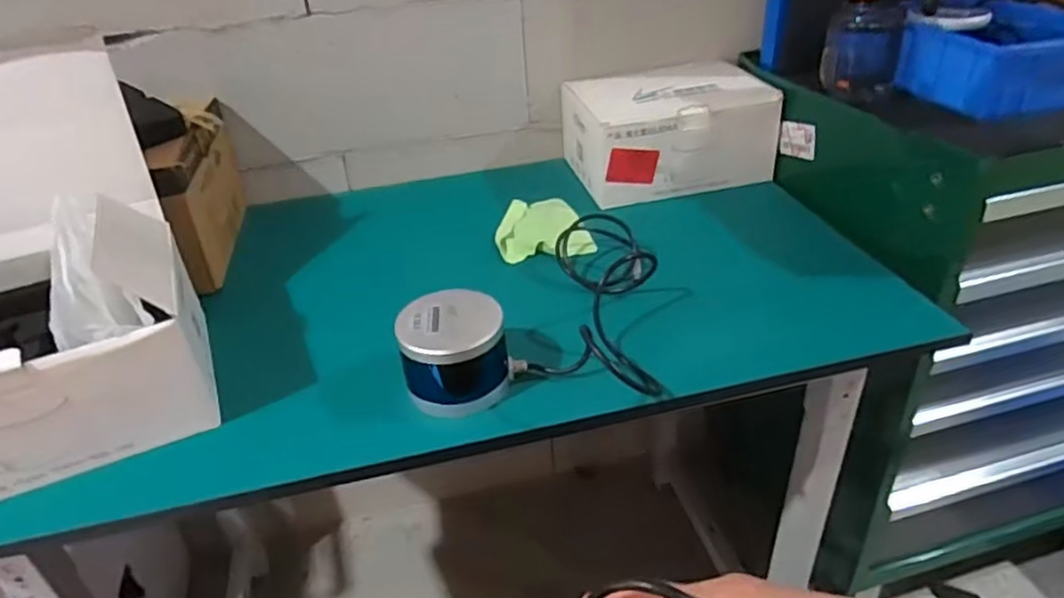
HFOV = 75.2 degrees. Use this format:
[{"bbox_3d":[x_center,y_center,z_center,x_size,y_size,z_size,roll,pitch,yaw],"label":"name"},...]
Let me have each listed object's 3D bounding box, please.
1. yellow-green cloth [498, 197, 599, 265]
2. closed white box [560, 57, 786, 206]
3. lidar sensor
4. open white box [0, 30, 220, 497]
[{"bbox_3d":[0.016,-0.095,0.910,0.122,0.023,0.158,-4,33,2],"label":"yellow-green cloth"},{"bbox_3d":[0.199,-0.254,1.031,0.266,0.129,0.203,-10,33,-8],"label":"closed white box"},{"bbox_3d":[-0.074,0.049,0.662,0.102,0.083,0.089,-11,33,-8],"label":"lidar sensor"},{"bbox_3d":[-0.479,-0.036,0.624,0.264,0.288,0.294,-18,35,-19],"label":"open white box"}]

